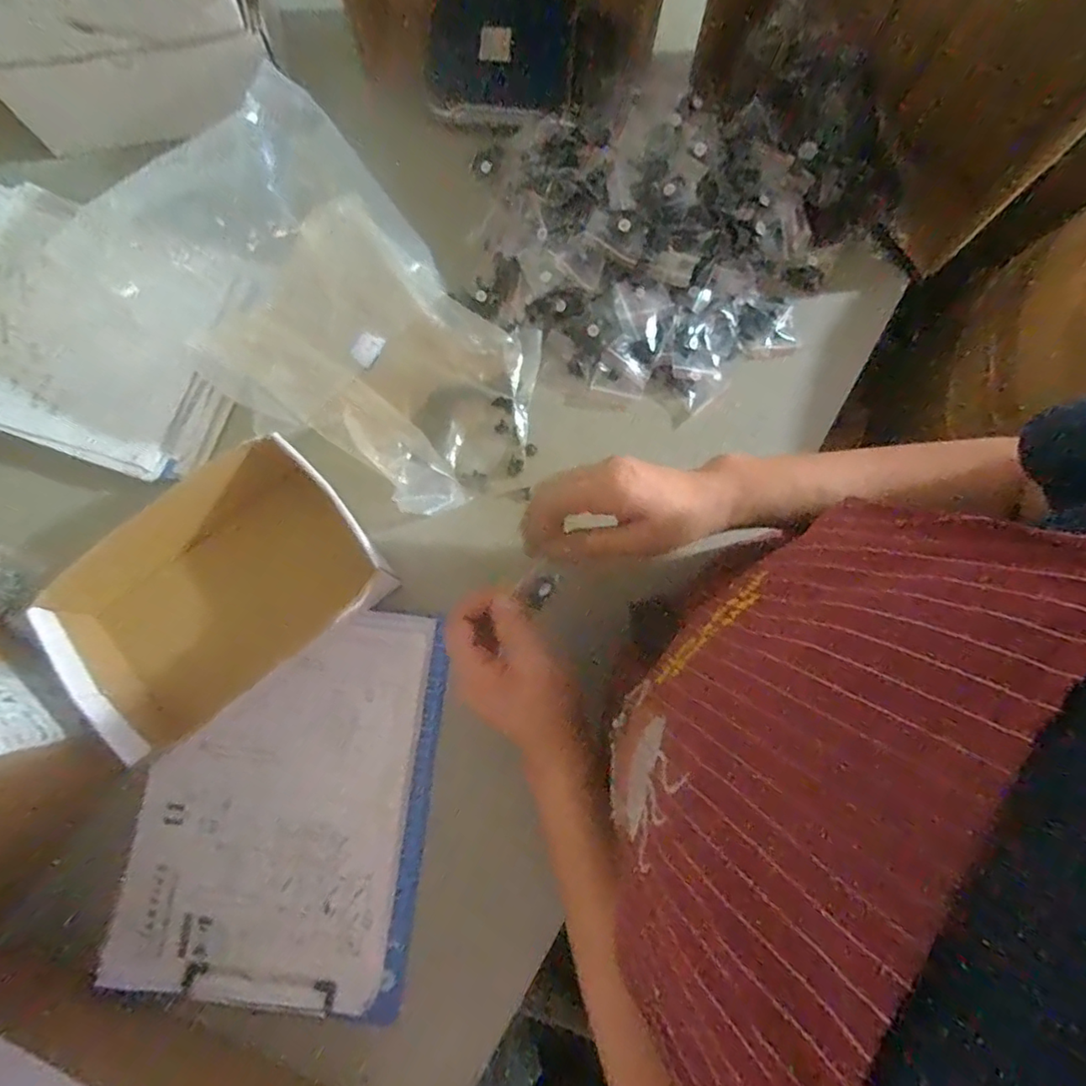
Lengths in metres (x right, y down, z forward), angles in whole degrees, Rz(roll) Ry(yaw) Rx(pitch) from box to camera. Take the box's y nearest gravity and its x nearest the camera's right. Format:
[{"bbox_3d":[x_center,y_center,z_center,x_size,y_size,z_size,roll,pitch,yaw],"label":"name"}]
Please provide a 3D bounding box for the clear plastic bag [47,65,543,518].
[{"bbox_3d":[-0.172,-0.188,0.465,0.344,0.117,0.207,39,81,6],"label":"clear plastic bag"}]

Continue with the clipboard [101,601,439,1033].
[{"bbox_3d":[-0.202,0.200,0.451,0.219,0.015,0.293,8,79,0],"label":"clipboard"}]

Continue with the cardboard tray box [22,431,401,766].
[{"bbox_3d":[-0.260,0.031,0.451,0.225,0.061,0.166,-39,82,-8],"label":"cardboard tray box"}]

